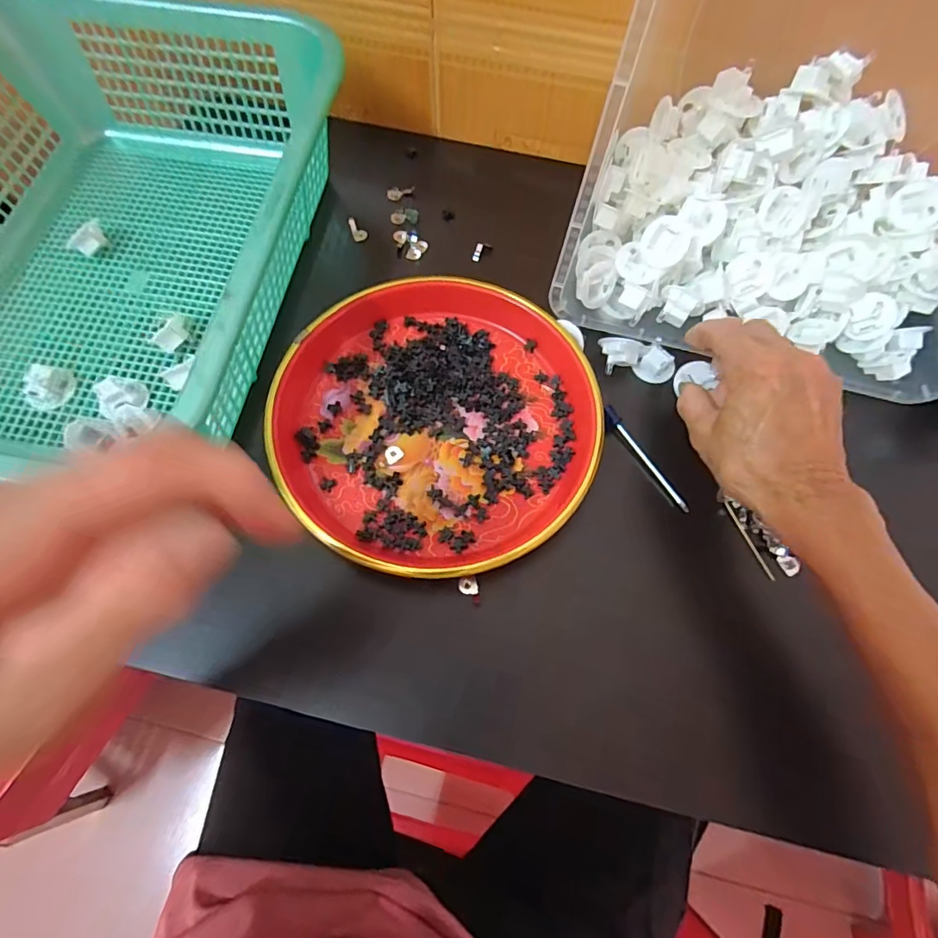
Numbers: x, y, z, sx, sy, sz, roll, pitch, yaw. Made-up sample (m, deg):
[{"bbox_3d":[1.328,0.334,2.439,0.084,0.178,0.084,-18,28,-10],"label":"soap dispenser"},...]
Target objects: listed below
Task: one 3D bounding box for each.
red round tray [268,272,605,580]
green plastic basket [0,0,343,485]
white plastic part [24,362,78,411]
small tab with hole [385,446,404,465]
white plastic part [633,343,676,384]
[{"bbox_3d":[-0.021,-0.039,0.342,0.214,0.025,0.216,1,70,-2],"label":"red round tray"},{"bbox_3d":[-0.261,-0.166,0.340,0.309,0.118,0.373,5,70,0],"label":"green plastic basket"},{"bbox_3d":[-0.292,-0.058,0.342,0.023,0.021,0.030,0,70,-2],"label":"white plastic part"},{"bbox_3d":[-0.052,-0.011,0.342,0.013,0.004,0.012,1,70,-2],"label":"small tab with hole"},{"bbox_3d":[0.142,-0.078,0.373,0.027,0.018,0.026,1,70,-2],"label":"white plastic part"}]

